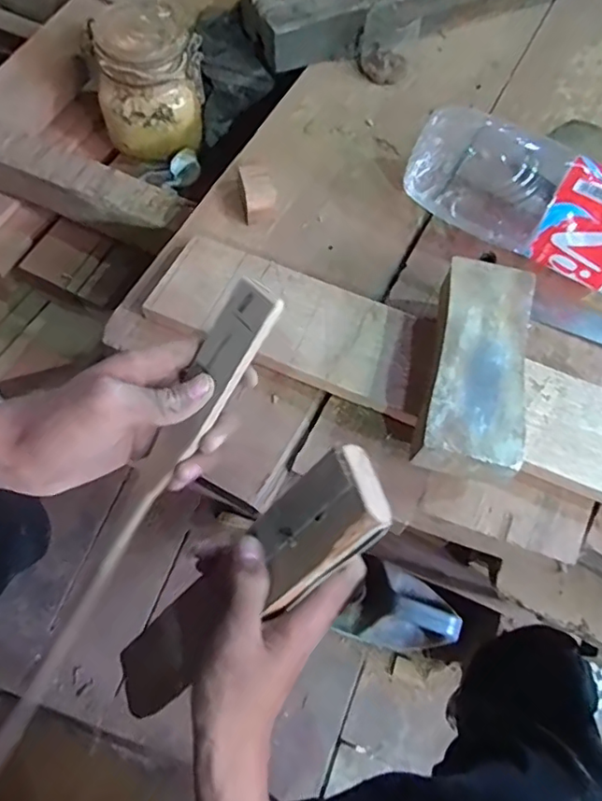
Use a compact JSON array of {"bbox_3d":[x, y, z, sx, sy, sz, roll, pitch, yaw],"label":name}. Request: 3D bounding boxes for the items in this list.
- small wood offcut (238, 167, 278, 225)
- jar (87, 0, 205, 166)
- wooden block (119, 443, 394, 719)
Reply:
[{"bbox_3d":[-0.038,-0.187,0.516,0.029,0.020,0.049,-9,67,-7],"label":"small wood offcut"},{"bbox_3d":[-0.166,-0.346,0.625,0.114,0.118,0.101,-13,67,-8],"label":"jar"},{"bbox_3d":[-0.041,0.118,0.341,0.026,0.240,0.051,-5,55,-56],"label":"wooden block"}]

